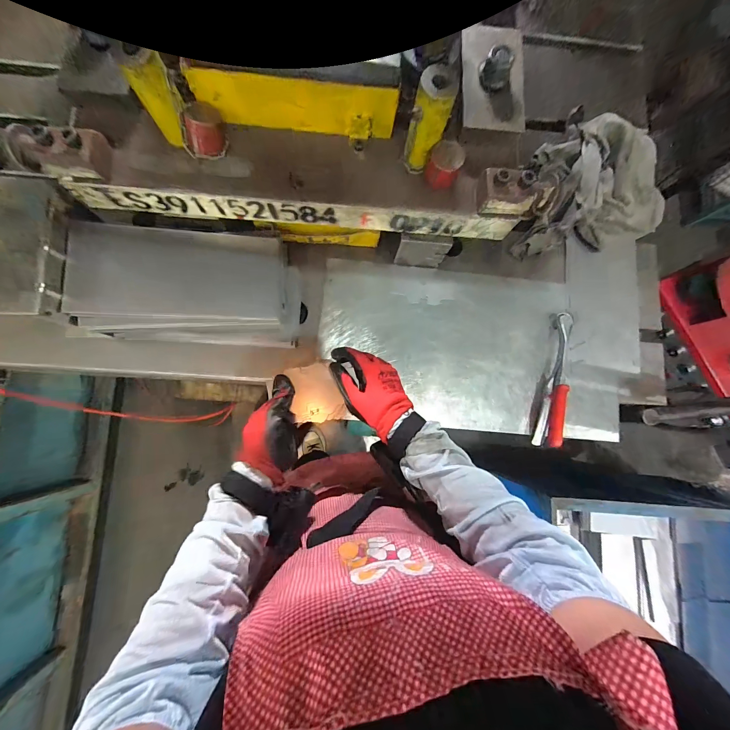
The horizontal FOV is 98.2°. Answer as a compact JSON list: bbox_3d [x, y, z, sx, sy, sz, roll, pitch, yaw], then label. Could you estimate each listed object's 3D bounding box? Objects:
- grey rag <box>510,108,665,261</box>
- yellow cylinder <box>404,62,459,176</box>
[{"bbox_3d":[0.346,-0.313,0.524,0.255,0.075,0.248,-19,83,-6],"label":"grey rag"},{"bbox_3d":[0.071,-0.275,0.359,0.041,0.099,0.043,1,82,-4],"label":"yellow cylinder"}]

